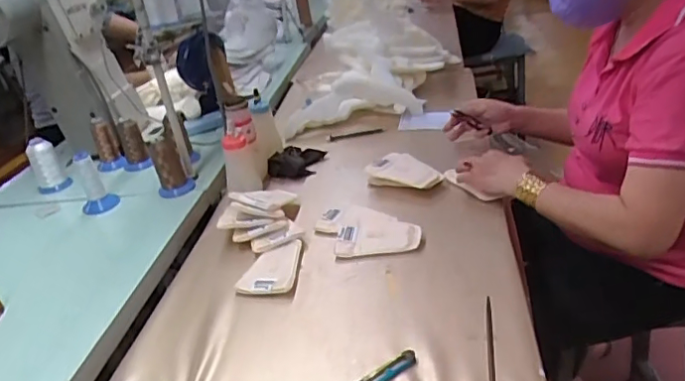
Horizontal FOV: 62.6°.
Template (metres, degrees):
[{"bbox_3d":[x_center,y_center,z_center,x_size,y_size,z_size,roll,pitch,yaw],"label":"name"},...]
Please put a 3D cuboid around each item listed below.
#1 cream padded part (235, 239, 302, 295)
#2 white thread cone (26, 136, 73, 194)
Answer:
[{"bbox_3d":[-0.106,0.119,0.870,0.087,0.021,0.125,-2,29,13],"label":"cream padded part"},{"bbox_3d":[-0.620,-0.054,1.182,0.064,0.105,0.053,-20,30,-21],"label":"white thread cone"}]

